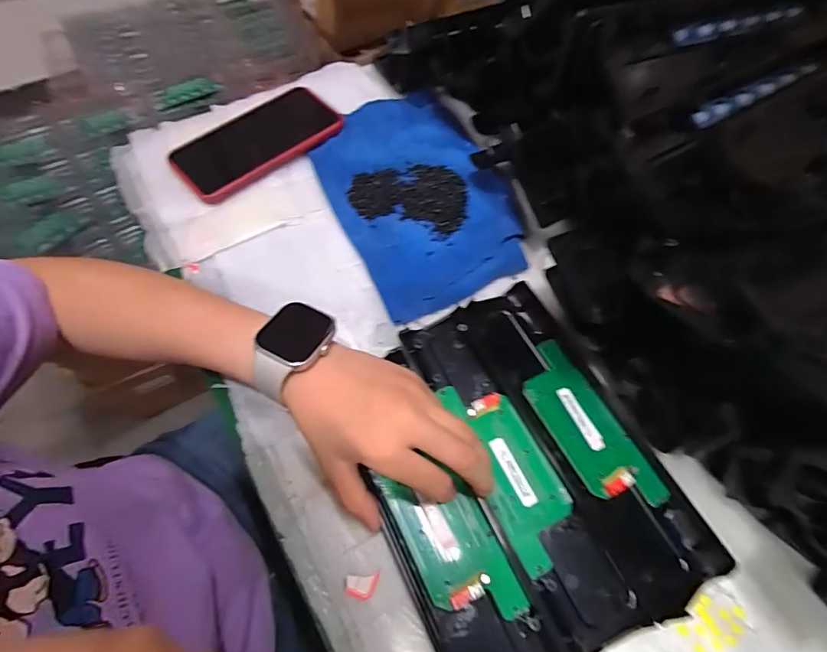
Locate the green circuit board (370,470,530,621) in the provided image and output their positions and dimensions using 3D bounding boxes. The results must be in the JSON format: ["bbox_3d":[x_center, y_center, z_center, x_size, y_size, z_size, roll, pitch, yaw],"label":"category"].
[{"bbox_3d":[0.025,0.143,0.298,0.056,0.007,0.110,-26,69,-13],"label":"green circuit board"}]

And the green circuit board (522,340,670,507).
[{"bbox_3d":[0.128,0.075,0.334,0.051,0.011,0.133,-28,69,-14],"label":"green circuit board"}]

